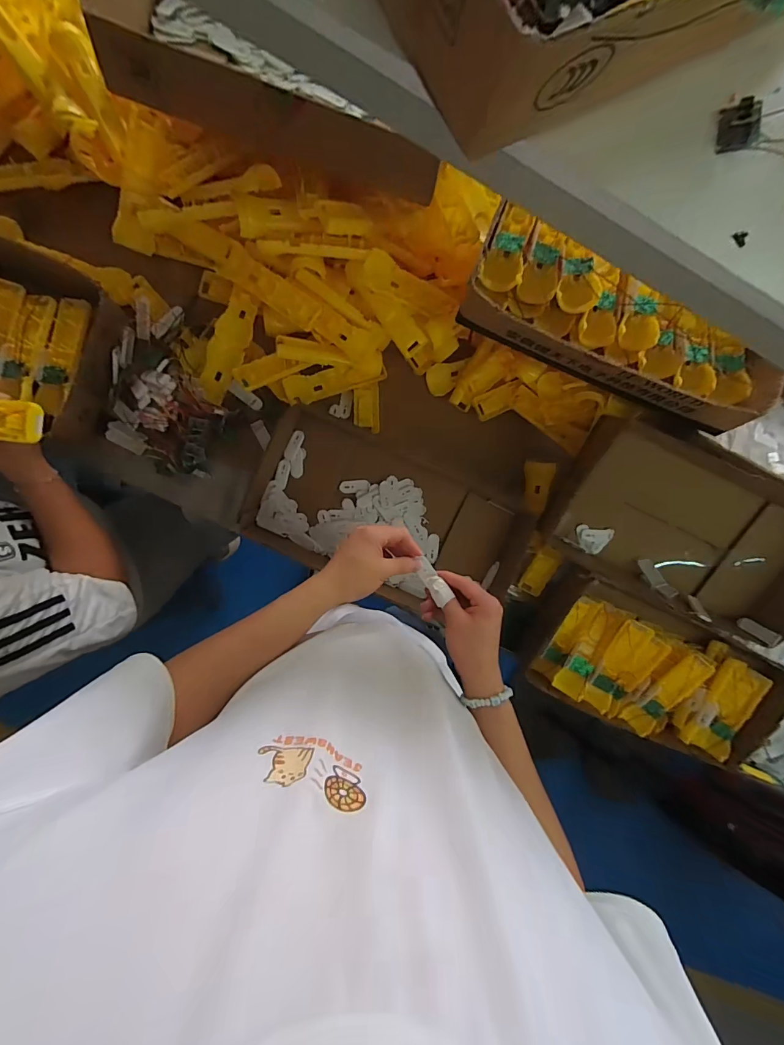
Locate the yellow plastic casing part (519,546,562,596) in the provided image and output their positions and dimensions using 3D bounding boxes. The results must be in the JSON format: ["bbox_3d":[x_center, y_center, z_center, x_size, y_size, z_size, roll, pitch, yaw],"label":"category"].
[{"bbox_3d":[0.256,0.084,0.712,0.039,0.018,0.090,30,105,15],"label":"yellow plastic casing part"}]

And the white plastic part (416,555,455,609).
[{"bbox_3d":[0.050,0.073,0.495,0.021,0.005,0.057,-42,62,16],"label":"white plastic part"}]

